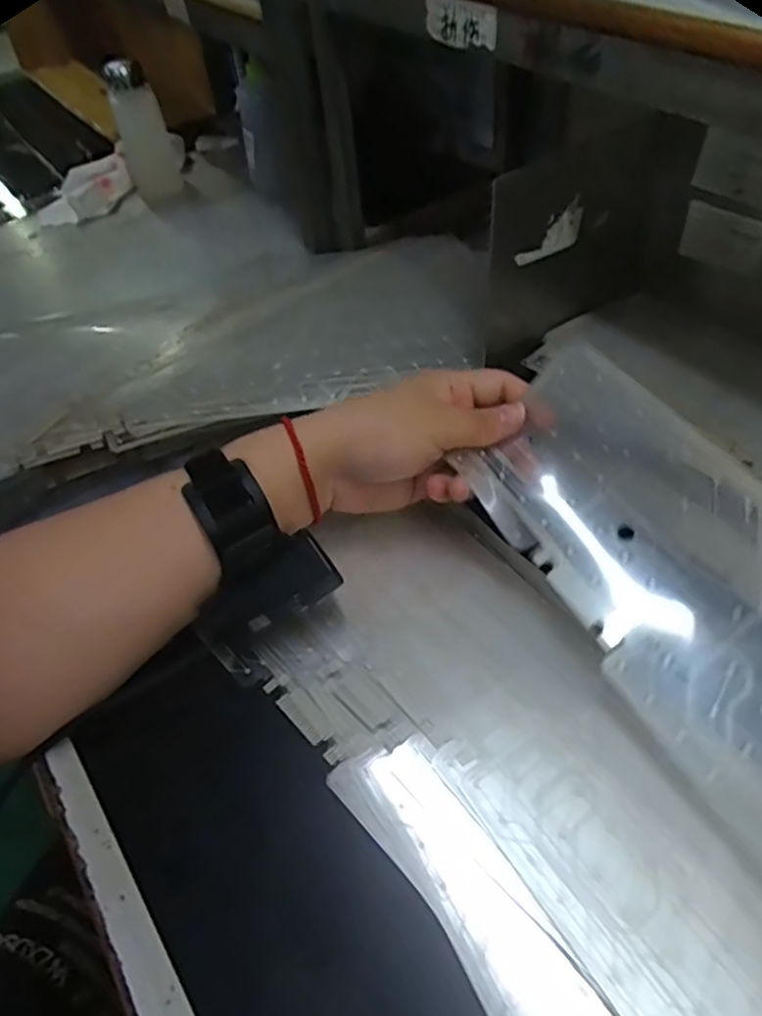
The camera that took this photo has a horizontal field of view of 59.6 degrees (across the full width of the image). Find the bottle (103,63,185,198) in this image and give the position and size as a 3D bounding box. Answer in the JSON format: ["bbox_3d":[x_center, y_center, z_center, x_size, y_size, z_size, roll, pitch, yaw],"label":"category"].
[{"bbox_3d":[-0.277,-0.437,0.778,0.057,0.143,0.043,-17,51,-10],"label":"bottle"}]

